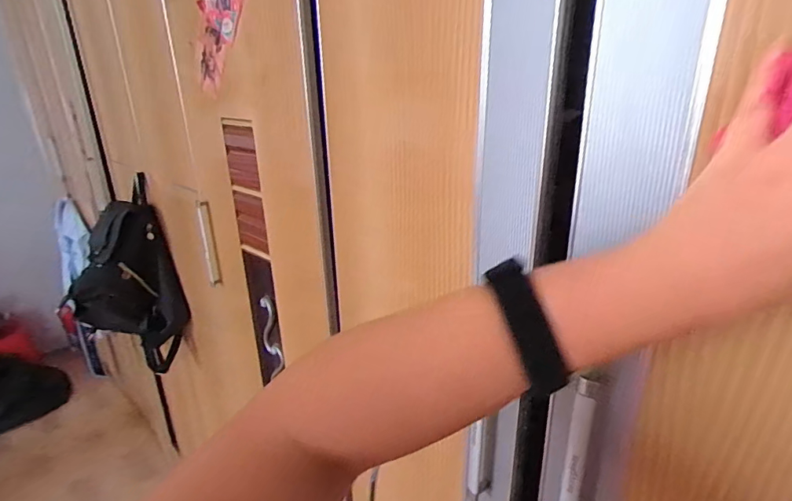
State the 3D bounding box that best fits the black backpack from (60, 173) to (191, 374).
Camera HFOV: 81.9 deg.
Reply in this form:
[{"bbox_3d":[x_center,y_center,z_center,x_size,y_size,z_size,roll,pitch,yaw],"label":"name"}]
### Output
[{"bbox_3d":[-0.762,0.095,1.275,0.243,0.441,0.282,-18,27,-37],"label":"black backpack"}]

